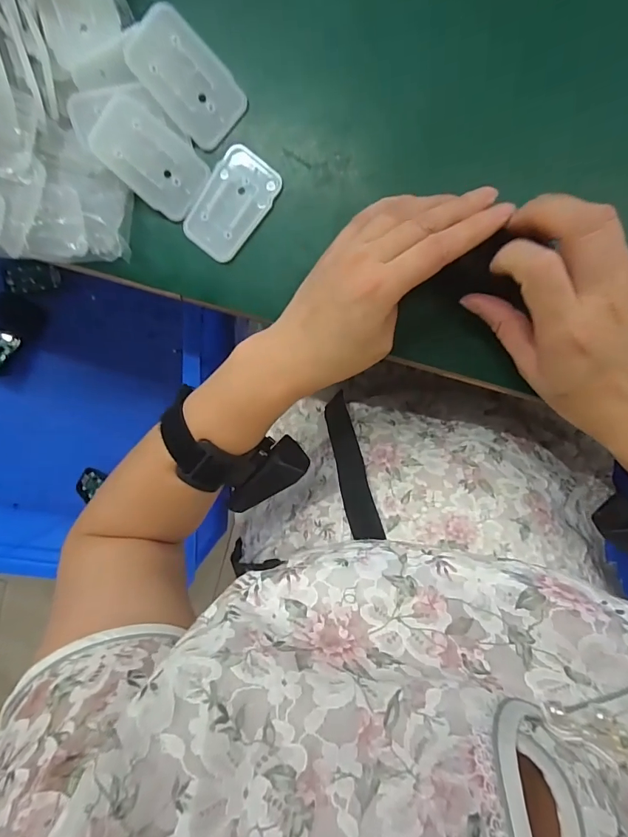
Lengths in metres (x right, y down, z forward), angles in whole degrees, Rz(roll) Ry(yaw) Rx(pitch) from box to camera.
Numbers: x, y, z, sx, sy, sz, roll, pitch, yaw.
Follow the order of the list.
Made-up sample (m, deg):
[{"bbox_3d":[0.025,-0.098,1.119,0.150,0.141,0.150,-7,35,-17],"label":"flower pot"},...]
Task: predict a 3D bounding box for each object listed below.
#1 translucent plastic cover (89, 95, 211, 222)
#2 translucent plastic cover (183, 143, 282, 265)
[{"bbox_3d":[-0.105,-0.169,0.274,0.068,0.006,0.044,36,98,-29],"label":"translucent plastic cover"},{"bbox_3d":[-0.056,-0.146,0.288,0.043,0.004,0.071,38,99,-1],"label":"translucent plastic cover"}]

